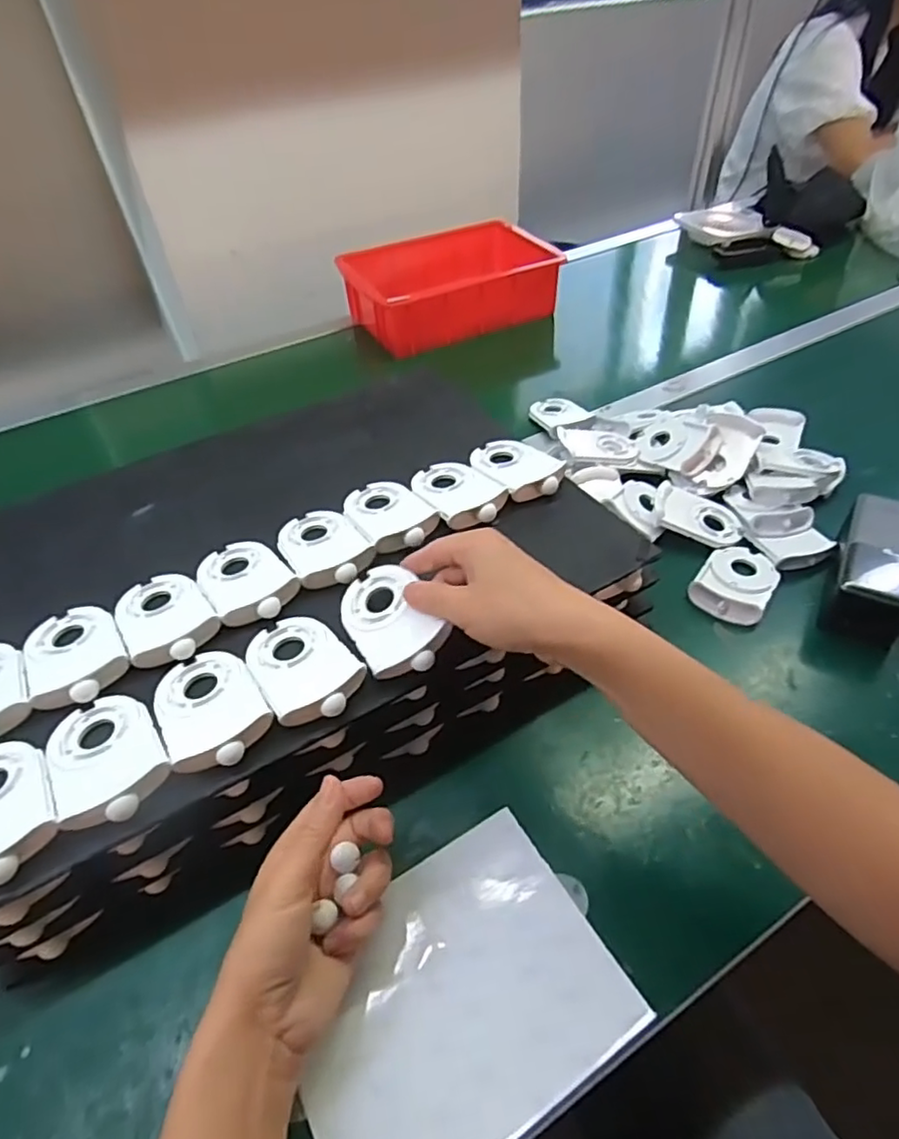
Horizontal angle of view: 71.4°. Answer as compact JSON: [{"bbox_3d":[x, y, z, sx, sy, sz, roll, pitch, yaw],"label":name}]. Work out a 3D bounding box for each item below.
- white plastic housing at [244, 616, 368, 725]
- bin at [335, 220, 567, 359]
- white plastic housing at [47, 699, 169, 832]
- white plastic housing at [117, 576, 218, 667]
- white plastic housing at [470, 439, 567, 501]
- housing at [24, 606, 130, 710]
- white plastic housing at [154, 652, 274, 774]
[{"bbox_3d":[-0.094,0.061,0.401,0.057,0.013,0.090,-27,49,-21],"label":"white plastic housing"},{"bbox_3d":[0.005,-0.432,0.953,0.303,0.086,0.197,-17,46,-12],"label":"bin"},{"bbox_3d":[-0.199,0.106,0.360,0.058,0.010,0.088,-26,48,-20],"label":"white plastic housing"},{"bbox_3d":[-0.198,0.032,0.433,0.058,0.012,0.085,-29,49,-23],"label":"white plastic housing"},{"bbox_3d":[0.059,-0.090,0.535,0.057,0.016,0.085,-24,47,-18],"label":"white plastic housing"},{"bbox_3d":[-0.249,0.054,0.414,0.057,0.012,0.087,-28,49,-22],"label":"housing"},{"bbox_3d":[-0.146,0.081,0.379,0.059,0.011,0.089,-25,48,-19],"label":"white plastic housing"}]

